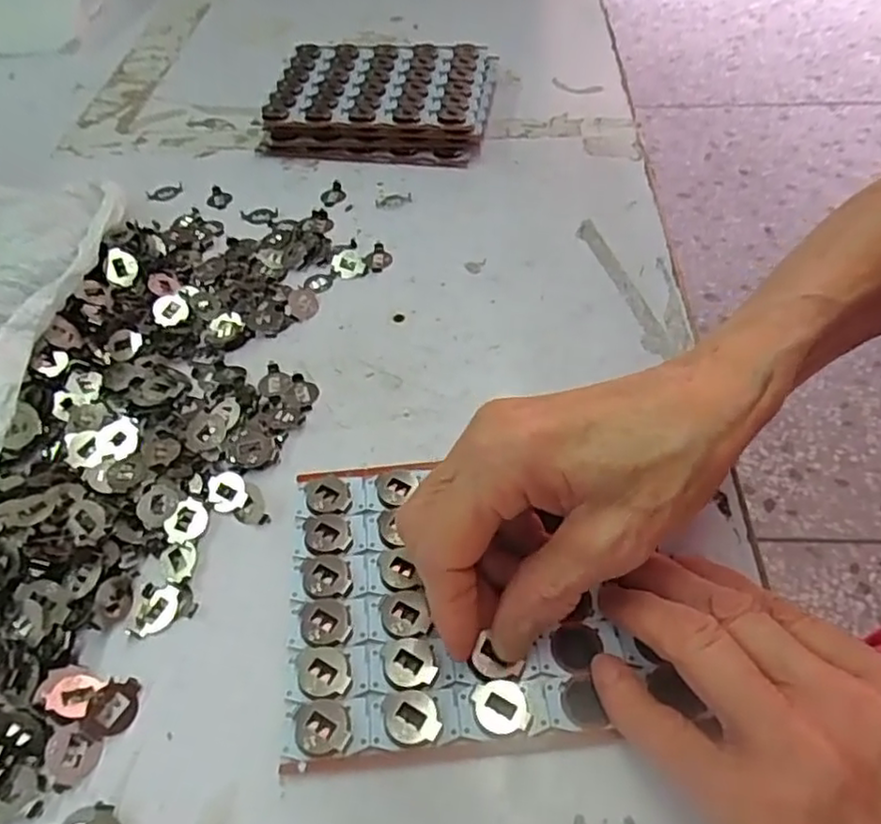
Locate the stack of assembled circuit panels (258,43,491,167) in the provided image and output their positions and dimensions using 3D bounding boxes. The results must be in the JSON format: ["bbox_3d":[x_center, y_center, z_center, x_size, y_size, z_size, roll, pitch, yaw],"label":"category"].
[{"bbox_3d":[-0.041,-0.221,0.468,0.149,0.031,0.110,6,52,8],"label":"stack of assembled circuit panels"}]

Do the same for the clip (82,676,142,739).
[{"bbox_3d":[-0.113,0.102,0.228,0.016,0.005,0.020,17,55,-22],"label":"clip"}]

